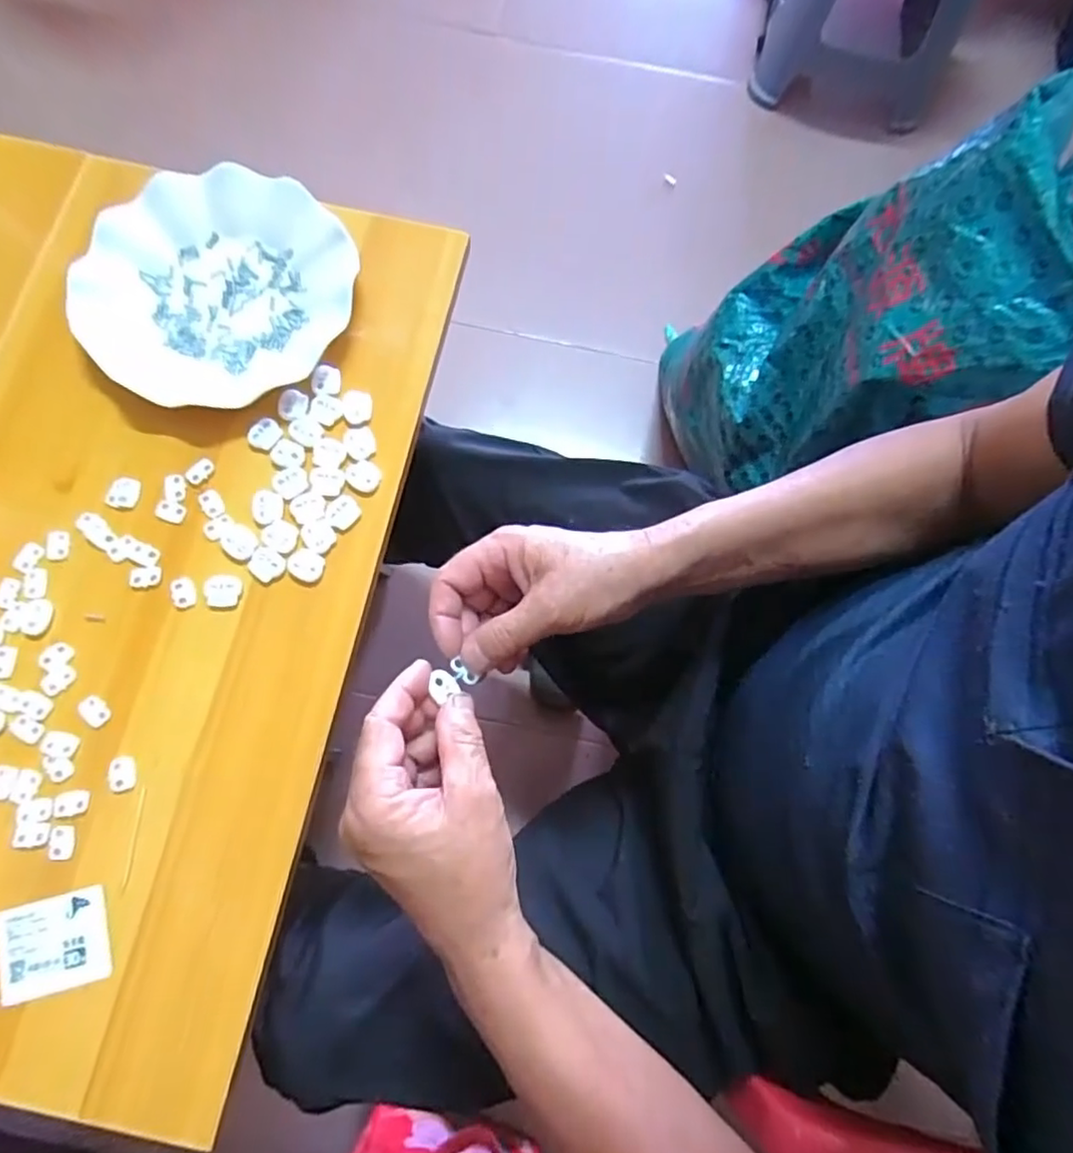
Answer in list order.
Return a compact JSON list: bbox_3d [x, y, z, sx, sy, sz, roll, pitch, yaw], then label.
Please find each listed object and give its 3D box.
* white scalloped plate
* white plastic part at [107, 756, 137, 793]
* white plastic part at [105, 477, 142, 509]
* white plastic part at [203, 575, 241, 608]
[{"bbox_3d":[-0.224,-0.202,0.446,0.174,0.026,0.178,0,76,-1],"label":"white scalloped plate"},{"bbox_3d":[-0.249,0.118,0.383,0.016,0.004,0.020,-14,77,-5],"label":"white plastic part"},{"bbox_3d":[-0.273,-0.055,0.420,0.019,0.005,0.020,0,76,-1],"label":"white plastic part"},{"bbox_3d":[-0.201,0.009,0.407,0.023,0.004,0.020,7,76,0],"label":"white plastic part"}]

